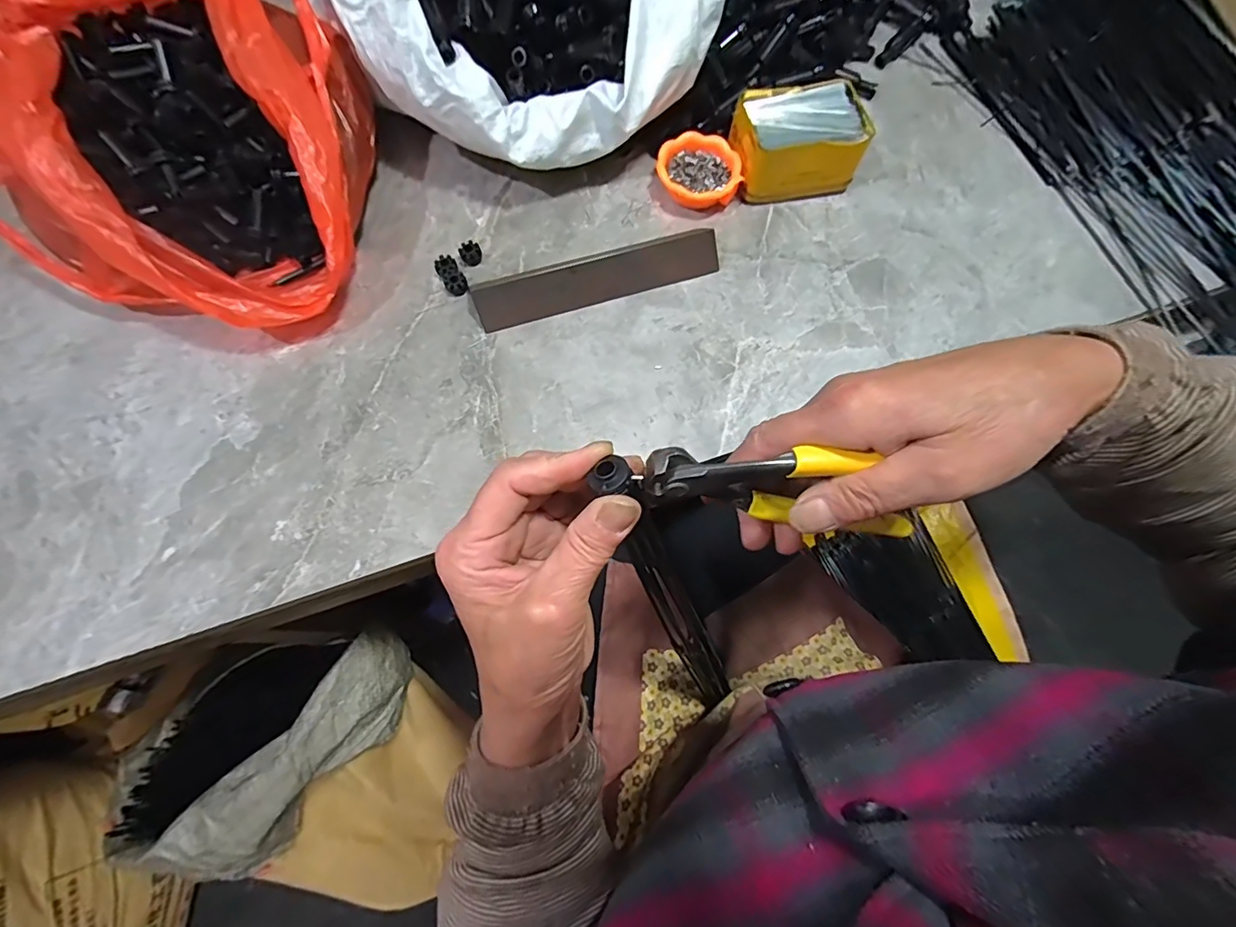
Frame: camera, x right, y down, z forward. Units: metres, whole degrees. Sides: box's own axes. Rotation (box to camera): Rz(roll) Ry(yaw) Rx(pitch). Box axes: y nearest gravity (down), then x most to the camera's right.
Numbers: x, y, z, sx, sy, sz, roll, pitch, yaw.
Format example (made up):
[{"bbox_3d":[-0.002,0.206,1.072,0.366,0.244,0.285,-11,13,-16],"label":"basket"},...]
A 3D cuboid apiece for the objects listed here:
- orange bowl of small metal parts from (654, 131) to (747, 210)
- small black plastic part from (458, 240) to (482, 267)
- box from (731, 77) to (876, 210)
[{"bbox_3d":[0.075,-0.271,0.494,0.076,0.029,0.073,1,71,-2],"label":"orange bowl of small metal parts"},{"bbox_3d":[-0.129,-0.184,0.462,0.019,0.015,0.014,-18,73,-8],"label":"small black plastic part"},{"bbox_3d":[0.165,-0.298,0.491,0.111,0.058,0.086,-9,71,-6],"label":"box"}]

